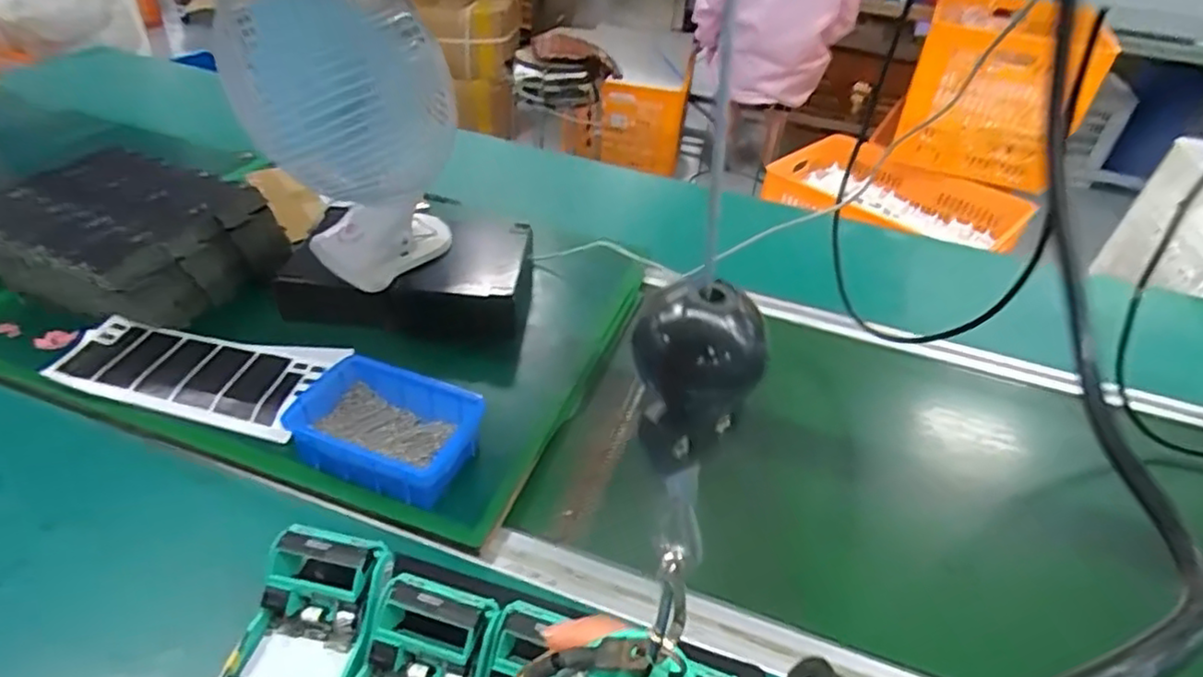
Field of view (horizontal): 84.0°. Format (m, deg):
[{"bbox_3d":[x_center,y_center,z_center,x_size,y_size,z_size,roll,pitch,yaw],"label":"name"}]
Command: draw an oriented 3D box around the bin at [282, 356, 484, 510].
[{"bbox_3d":[-0.183,0.079,0.576,0.149,0.054,0.100,13,39,15],"label":"bin"}]

